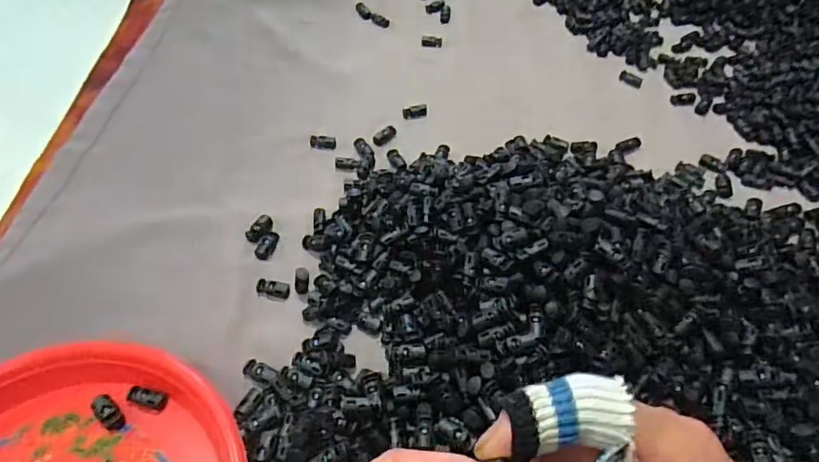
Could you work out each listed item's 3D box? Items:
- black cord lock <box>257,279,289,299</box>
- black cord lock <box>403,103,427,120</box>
[{"bbox_3d":[-0.116,0.049,0.458,0.027,0.008,0.012,10,52,9],"label":"black cord lock"},{"bbox_3d":[0.006,-0.134,0.603,0.027,0.012,0.011,-1,51,0],"label":"black cord lock"}]

